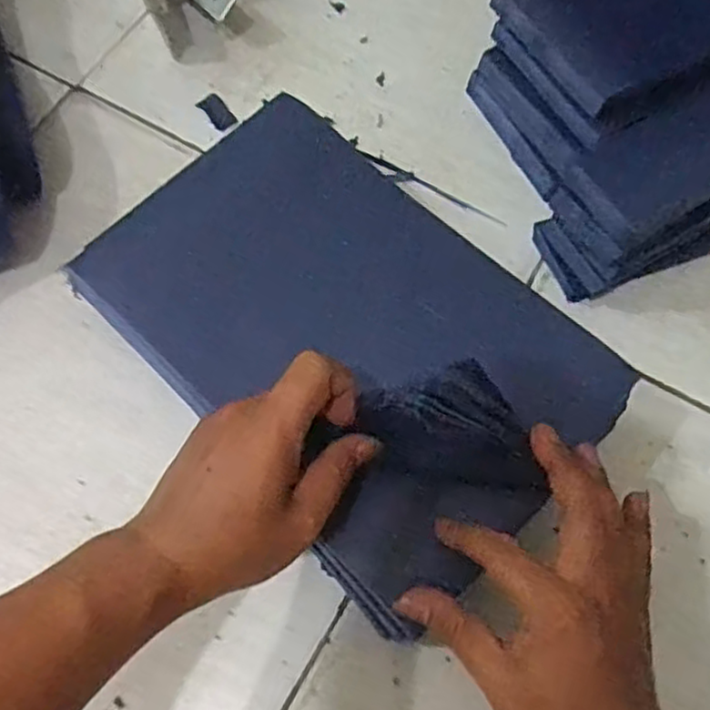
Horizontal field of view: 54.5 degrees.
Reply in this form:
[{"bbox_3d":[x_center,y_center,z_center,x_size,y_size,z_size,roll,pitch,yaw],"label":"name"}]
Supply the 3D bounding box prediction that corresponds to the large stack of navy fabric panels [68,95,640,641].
[{"bbox_3d":[-0.006,-0.012,0.448,0.301,0.062,0.196,42,75,15],"label":"large stack of navy fabric panels"}]

